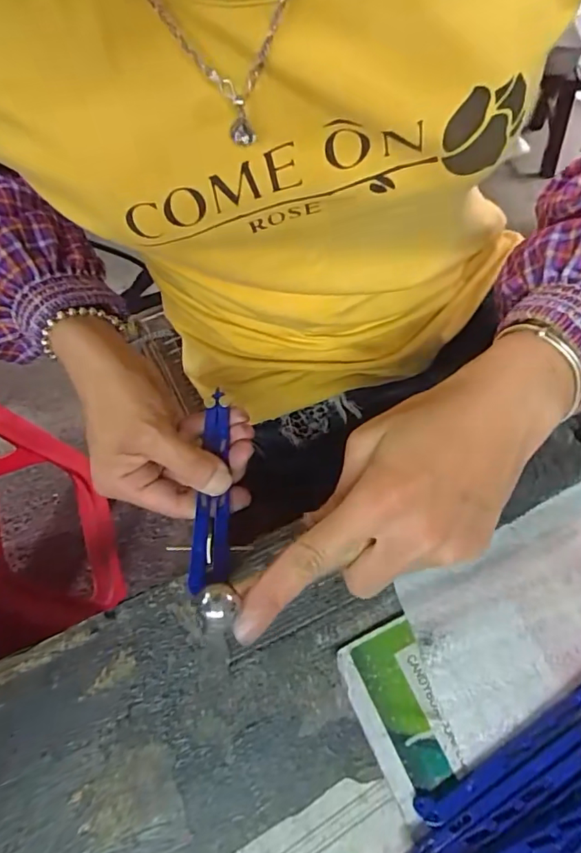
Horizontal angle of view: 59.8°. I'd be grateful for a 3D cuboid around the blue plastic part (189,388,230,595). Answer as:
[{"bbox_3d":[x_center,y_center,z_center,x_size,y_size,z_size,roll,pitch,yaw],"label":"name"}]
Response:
[{"bbox_3d":[-0.045,0.034,0.298,0.021,0.007,0.119,0,68,1],"label":"blue plastic part"}]

